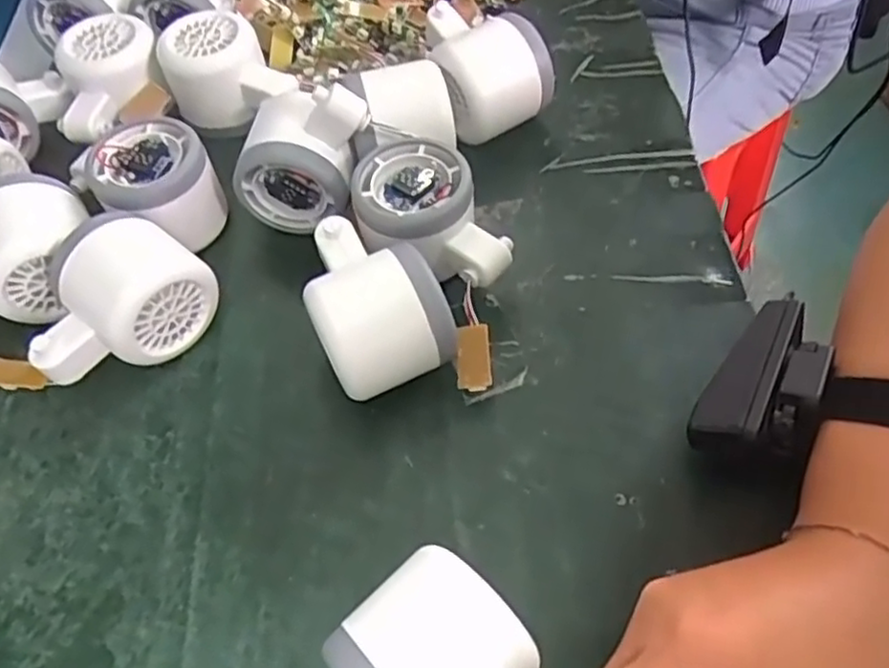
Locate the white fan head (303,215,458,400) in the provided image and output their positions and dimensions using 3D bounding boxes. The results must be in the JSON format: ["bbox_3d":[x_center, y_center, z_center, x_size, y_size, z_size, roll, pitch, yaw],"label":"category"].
[{"bbox_3d":[-0.035,-0.010,0.324,0.056,0.056,0.081,-26,60,-14],"label":"white fan head"}]

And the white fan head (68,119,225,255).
[{"bbox_3d":[-0.154,-0.078,0.372,0.059,0.045,0.062,-1,57,2],"label":"white fan head"}]

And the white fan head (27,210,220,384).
[{"bbox_3d":[-0.159,-0.015,0.331,0.061,0.065,0.083,32,64,21],"label":"white fan head"}]

